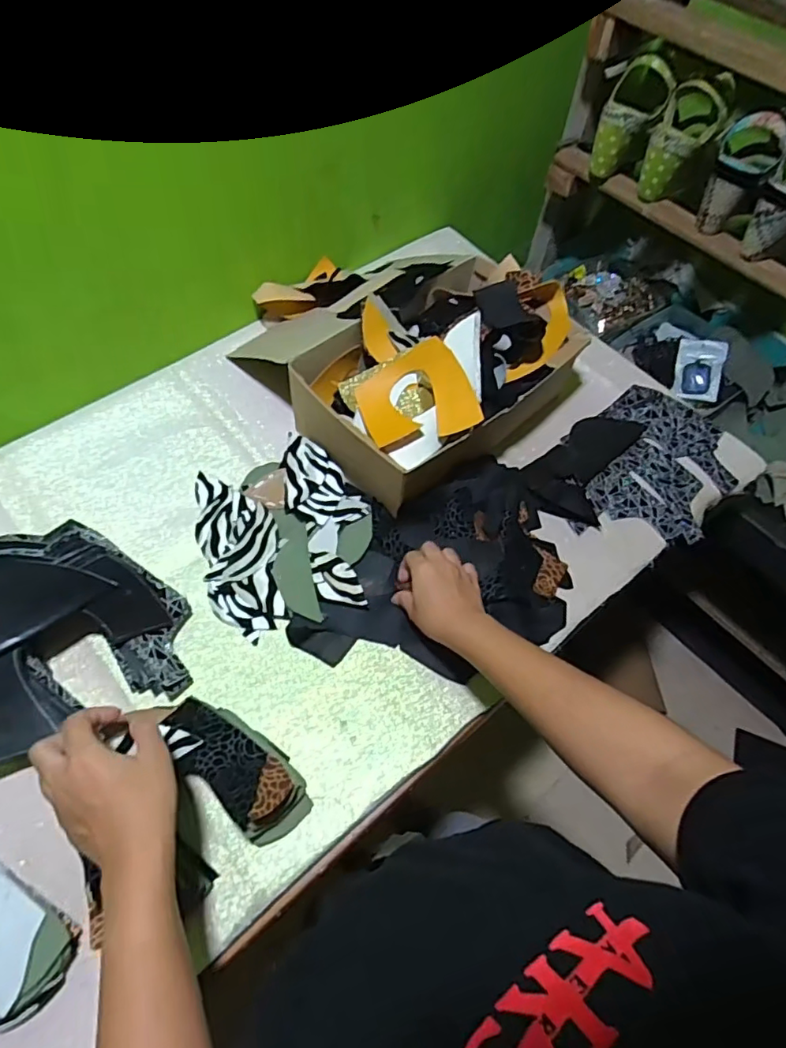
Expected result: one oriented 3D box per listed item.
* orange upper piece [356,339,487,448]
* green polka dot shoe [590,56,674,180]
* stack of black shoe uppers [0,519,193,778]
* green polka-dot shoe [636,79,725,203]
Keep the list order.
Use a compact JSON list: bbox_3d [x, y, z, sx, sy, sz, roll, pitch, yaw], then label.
[{"bbox_3d":[0.020,-0.139,0.618,0.125,0.038,0.126,-29,67,17],"label":"orange upper piece"},{"bbox_3d":[0.332,-0.565,0.785,0.079,0.136,0.055,22,60,8],"label":"green polka dot shoe"},{"bbox_3d":[-0.311,0.094,0.533,0.198,0.094,0.218,-23,64,-17],"label":"stack of black shoe uppers"},{"bbox_3d":[0.395,-0.523,0.769,0.077,0.128,0.076,26,61,10],"label":"green polka-dot shoe"}]

